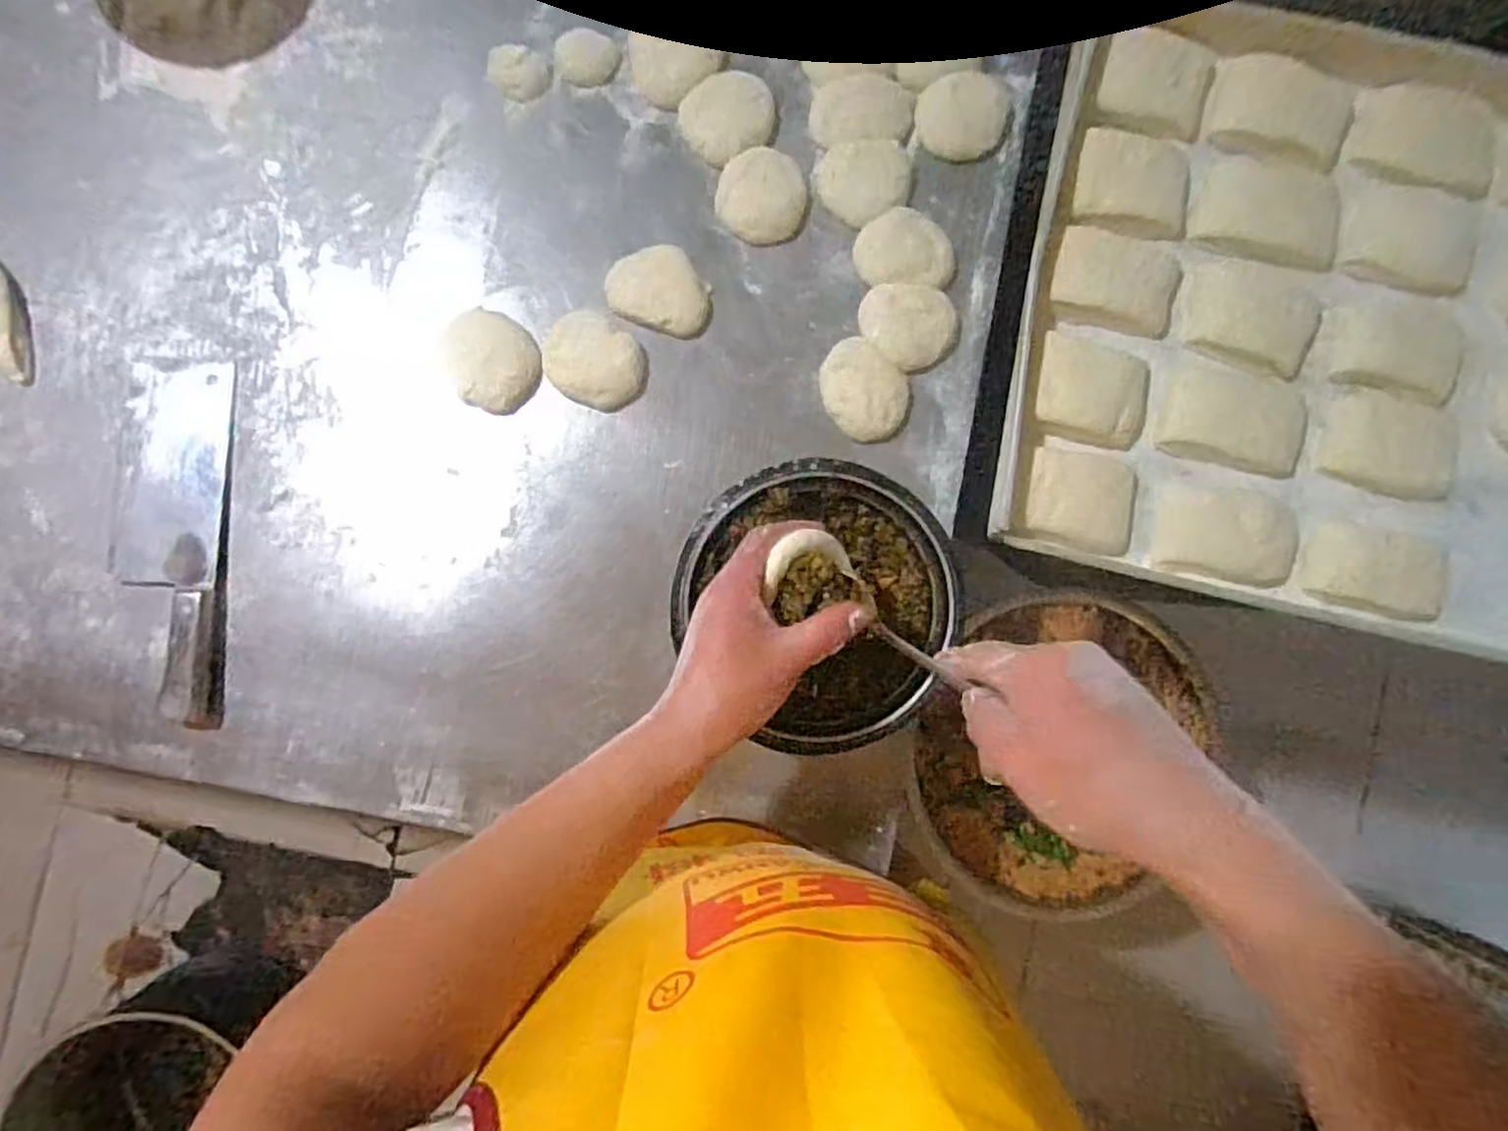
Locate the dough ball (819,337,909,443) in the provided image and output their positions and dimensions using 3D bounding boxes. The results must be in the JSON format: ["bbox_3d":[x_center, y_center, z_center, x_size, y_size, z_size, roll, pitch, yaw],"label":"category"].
[{"bbox_3d":[0.086,-0.138,0.571,0.077,0.026,0.063,40,87,-1],"label":"dough ball"}]

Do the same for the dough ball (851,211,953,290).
[{"bbox_3d":[0.122,-0.255,0.581,0.078,0.023,0.057,4,88,-2],"label":"dough ball"}]

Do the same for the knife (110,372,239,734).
[{"bbox_3d":[-0.449,-0.020,0.546,0.078,0.019,0.272,4,88,-2],"label":"knife"}]

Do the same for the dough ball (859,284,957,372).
[{"bbox_3d":[0.124,-0.197,0.580,0.075,0.020,0.064,41,87,-1],"label":"dough ball"}]

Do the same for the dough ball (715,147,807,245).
[{"bbox_3d":[0.006,-0.296,0.573,0.069,0.031,0.065,0,88,-2],"label":"dough ball"}]

